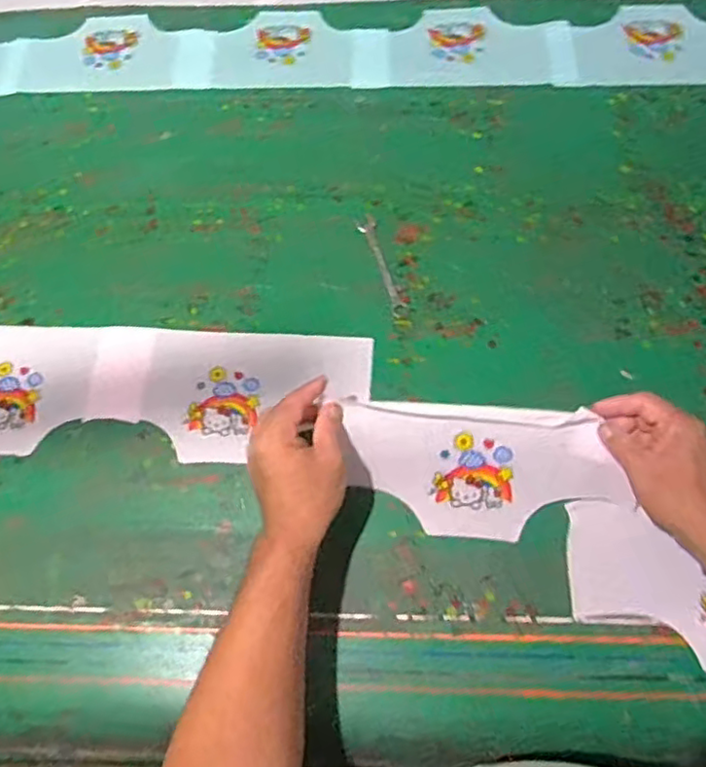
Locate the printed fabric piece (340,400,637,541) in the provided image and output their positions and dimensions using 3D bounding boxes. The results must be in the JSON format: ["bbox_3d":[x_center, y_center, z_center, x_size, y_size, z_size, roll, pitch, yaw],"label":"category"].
[{"bbox_3d":[0.125,0.084,0.625,0.251,0.020,0.145,4,103,5],"label":"printed fabric piece"}]

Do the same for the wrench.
[{"bbox_3d":[0.036,-0.140,0.753,0.022,0.004,0.142,-17,69,-5],"label":"wrench"}]

